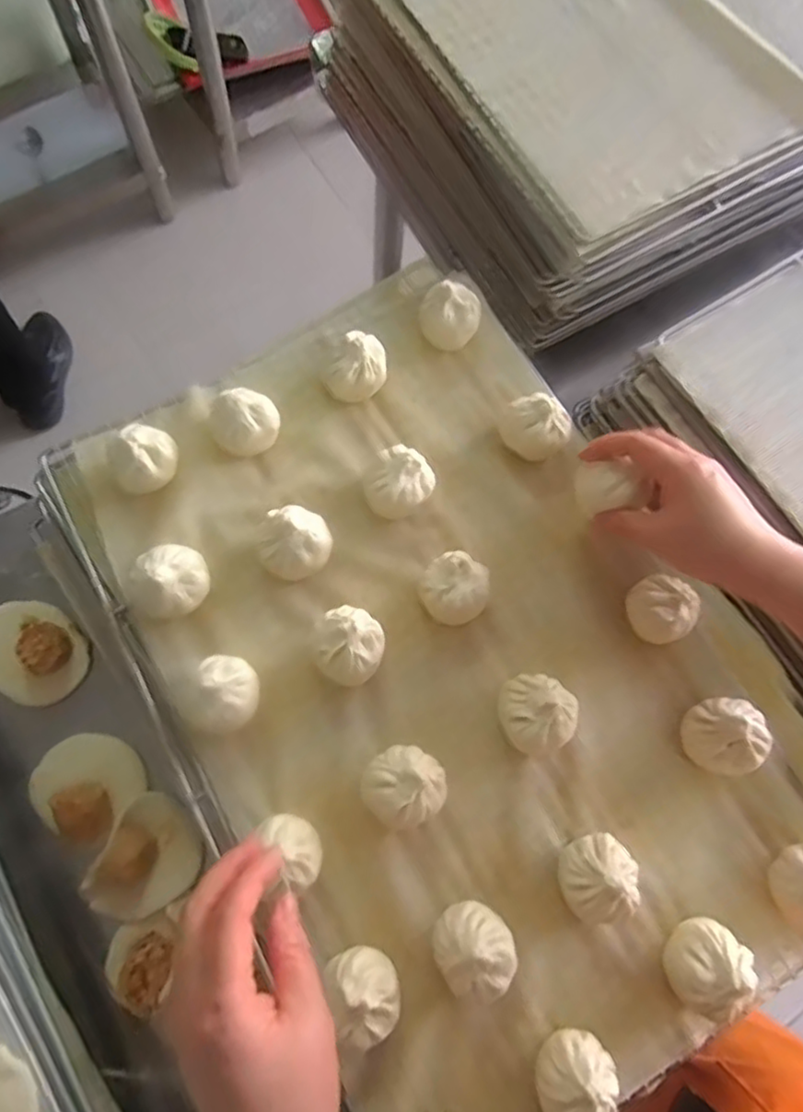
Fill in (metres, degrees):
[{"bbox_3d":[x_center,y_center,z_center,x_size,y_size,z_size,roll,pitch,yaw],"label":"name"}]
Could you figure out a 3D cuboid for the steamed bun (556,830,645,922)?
[{"bbox_3d":[0.130,0.213,0.436,0.052,0.050,0.052,-39,80,-14],"label":"steamed bun"}]

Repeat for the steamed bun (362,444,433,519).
[{"bbox_3d":[-0.003,-0.059,0.515,0.051,0.047,0.048,1,74,-4],"label":"steamed bun"}]

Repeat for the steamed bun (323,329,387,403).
[{"bbox_3d":[-0.035,-0.152,0.535,0.047,0.039,0.050,29,73,5],"label":"steamed bun"}]

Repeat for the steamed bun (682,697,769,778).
[{"bbox_3d":[0.228,0.129,0.474,0.046,0.051,0.054,-4,73,-6],"label":"steamed bun"}]

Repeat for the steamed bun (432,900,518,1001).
[{"bbox_3d":[0.046,0.247,0.417,0.047,0.053,0.047,1,74,-4],"label":"steamed bun"}]

